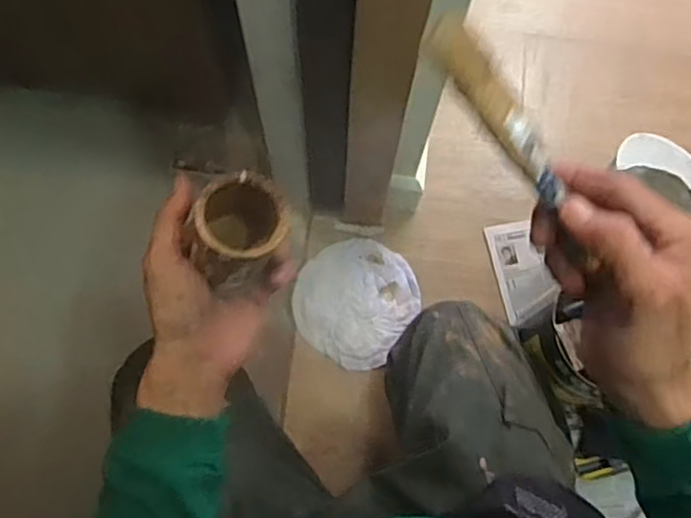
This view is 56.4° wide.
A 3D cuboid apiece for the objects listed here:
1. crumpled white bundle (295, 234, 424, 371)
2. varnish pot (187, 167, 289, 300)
[{"bbox_3d":[0.012,0.059,0.950,0.171,0.021,0.179,1,75,-2],"label":"crumpled white bundle"},{"bbox_3d":[-0.066,-0.017,0.415,0.060,0.077,0.059,0,76,-2],"label":"varnish pot"}]

